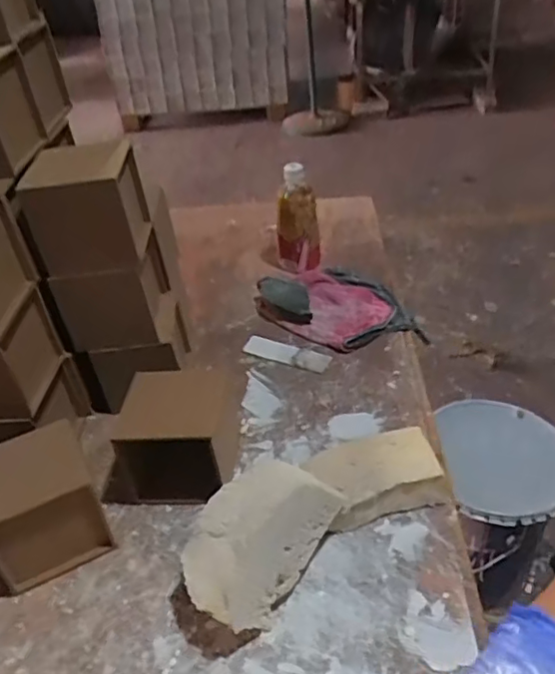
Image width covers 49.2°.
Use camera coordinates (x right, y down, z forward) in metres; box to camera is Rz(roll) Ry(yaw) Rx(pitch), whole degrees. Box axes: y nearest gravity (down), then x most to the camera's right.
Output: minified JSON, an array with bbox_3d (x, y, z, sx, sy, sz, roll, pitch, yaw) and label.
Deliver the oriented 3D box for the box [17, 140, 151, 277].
[{"bbox_3d":[-0.225,-0.162,0.731,0.117,0.113,0.149,-7,37,-2],"label":"box"}]

